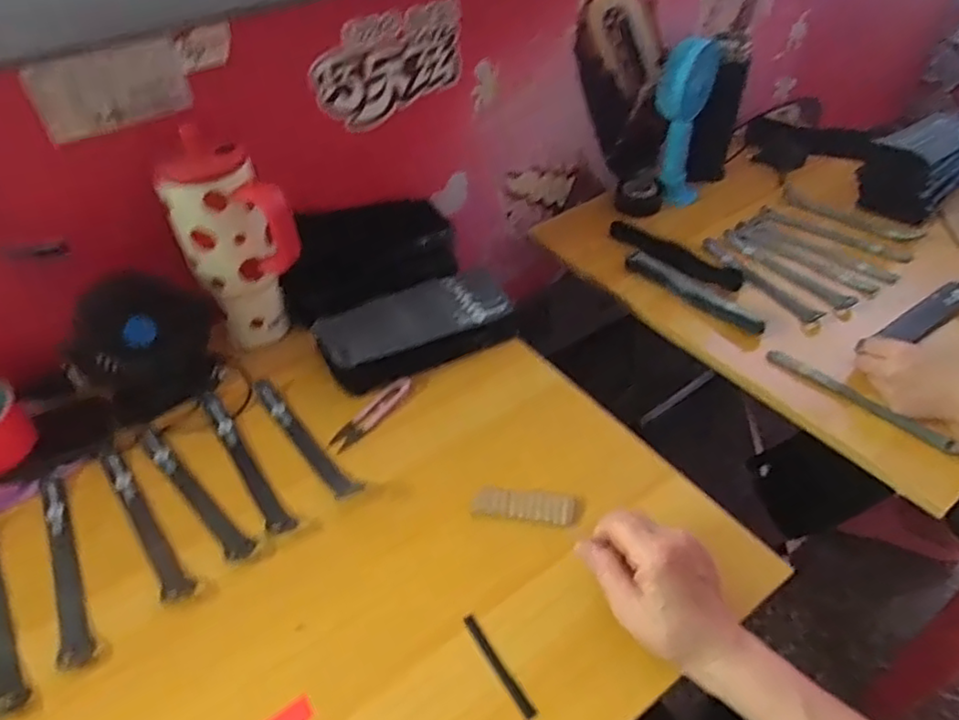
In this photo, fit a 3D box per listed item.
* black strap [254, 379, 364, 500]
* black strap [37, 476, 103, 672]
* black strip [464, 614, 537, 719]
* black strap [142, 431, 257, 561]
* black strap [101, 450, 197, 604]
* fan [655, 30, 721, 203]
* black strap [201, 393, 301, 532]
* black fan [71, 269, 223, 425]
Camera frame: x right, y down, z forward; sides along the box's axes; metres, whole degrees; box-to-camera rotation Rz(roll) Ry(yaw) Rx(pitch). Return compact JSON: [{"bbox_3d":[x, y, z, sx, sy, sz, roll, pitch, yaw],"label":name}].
[{"bbox_3d":[-0.171,0.075,0.620,0.023,0.012,0.180,-33,52,-27],"label":"black strap"},{"bbox_3d":[-0.346,0.167,0.533,0.025,0.009,0.198,-26,49,-22],"label":"black strap"},{"bbox_3d":[0.014,0.221,0.466,0.009,0.007,0.081,-27,49,-22],"label":"black strip"},{"bbox_3d":[-0.259,0.118,0.578,0.187,0.010,0.021,33,55,31],"label":"black strap"},{"bbox_3d":[-0.294,0.139,0.558,0.023,0.005,0.186,-33,52,-27],"label":"black strap"},{"bbox_3d":[0.287,-0.327,0.904,0.060,0.236,0.093,28,53,28],"label":"fan"},{"bbox_3d":[-0.222,0.092,0.601,0.022,0.013,0.200,-29,50,-24],"label":"black strap"},{"bbox_3d":[-0.325,-0.015,0.631,0.125,0.126,0.064,-28,49,-23],"label":"black fan"}]

